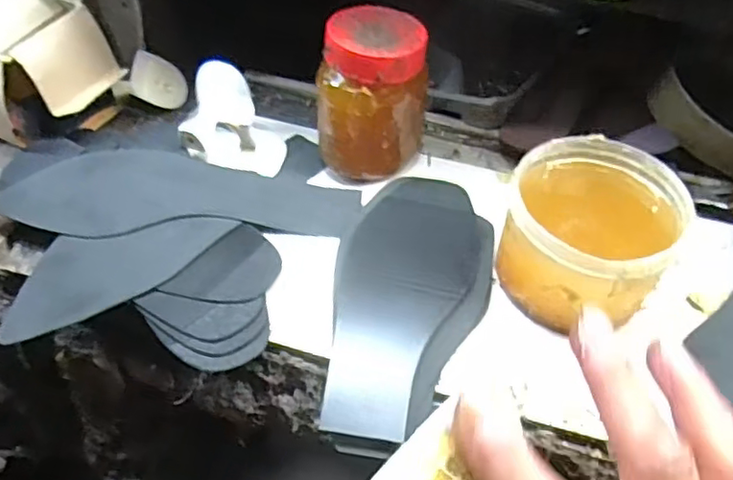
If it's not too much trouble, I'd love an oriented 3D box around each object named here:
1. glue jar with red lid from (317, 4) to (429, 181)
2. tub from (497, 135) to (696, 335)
[{"bbox_3d":[0.005,-0.106,0.452,0.075,0.103,0.072,0,52,0],"label":"glue jar with red lid"},{"bbox_3d":[0.138,-0.002,0.393,0.100,0.070,0.113,32,58,23],"label":"tub"}]

